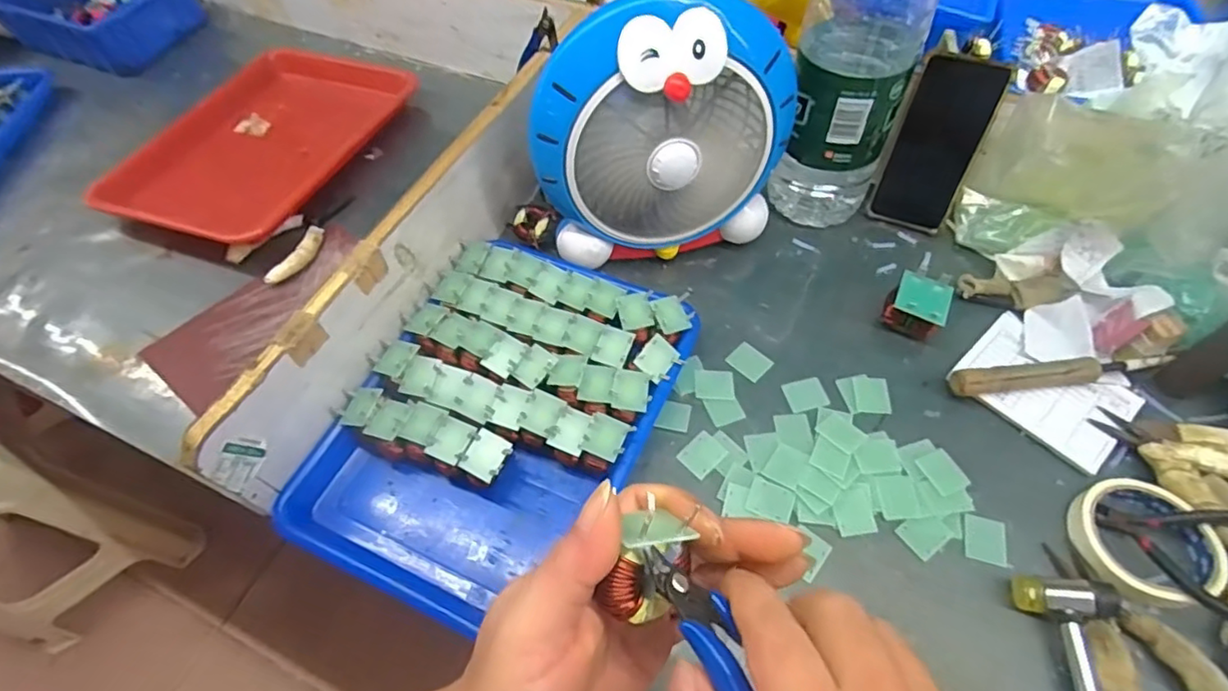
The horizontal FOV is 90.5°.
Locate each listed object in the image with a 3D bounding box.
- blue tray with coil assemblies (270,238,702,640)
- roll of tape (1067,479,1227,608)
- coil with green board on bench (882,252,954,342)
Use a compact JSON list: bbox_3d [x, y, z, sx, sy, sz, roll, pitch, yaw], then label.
[{"bbox_3d":[-0.098,0.059,0.521,0.244,0.051,0.309,20,60,15],"label":"blue tray with coil assemblies"},{"bbox_3d":[0.395,0.146,0.453,0.094,0.028,0.088,-1,57,2],"label":"roll of tape"},{"bbox_3d":[0.281,-0.036,0.564,0.052,0.050,0.056,30,63,20],"label":"coil with green board on bench"}]

